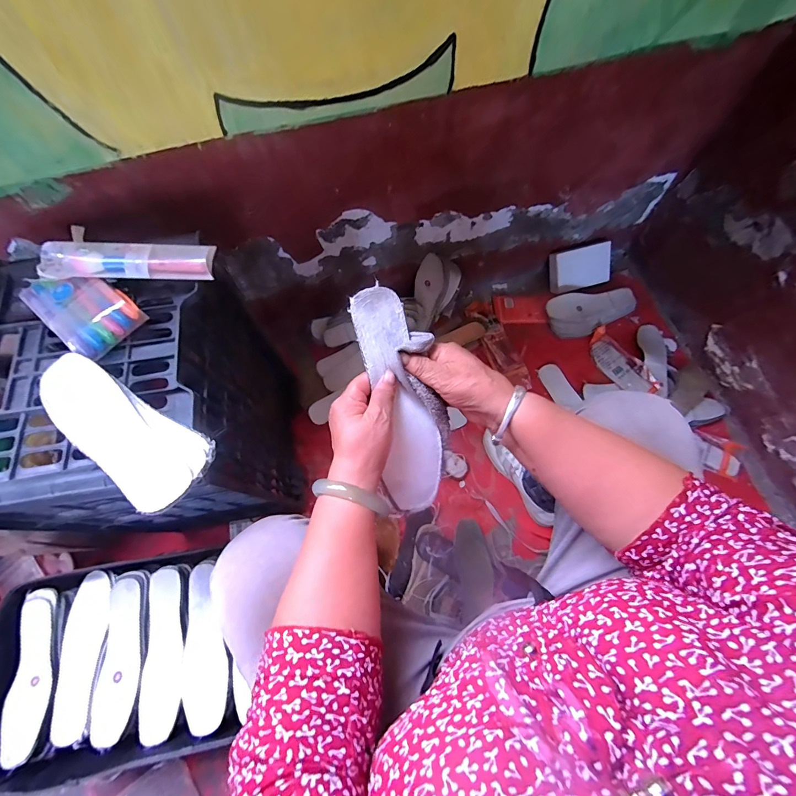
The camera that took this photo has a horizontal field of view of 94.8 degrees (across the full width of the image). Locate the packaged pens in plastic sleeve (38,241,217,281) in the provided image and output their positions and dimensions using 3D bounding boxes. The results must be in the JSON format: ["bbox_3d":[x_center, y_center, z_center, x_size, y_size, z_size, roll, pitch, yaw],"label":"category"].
[{"bbox_3d":[-0.330,-0.169,0.448,0.194,0.027,0.046,-3,69,0],"label":"packaged pens in plastic sleeve"}]

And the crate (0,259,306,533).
[{"bbox_3d":[-0.369,0.030,0.623,0.280,0.447,0.323,-11,69,-3],"label":"crate"}]

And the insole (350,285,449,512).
[{"bbox_3d":[0.007,0.002,0.376,0.074,0.021,0.227,-15,97,-4],"label":"insole"}]

